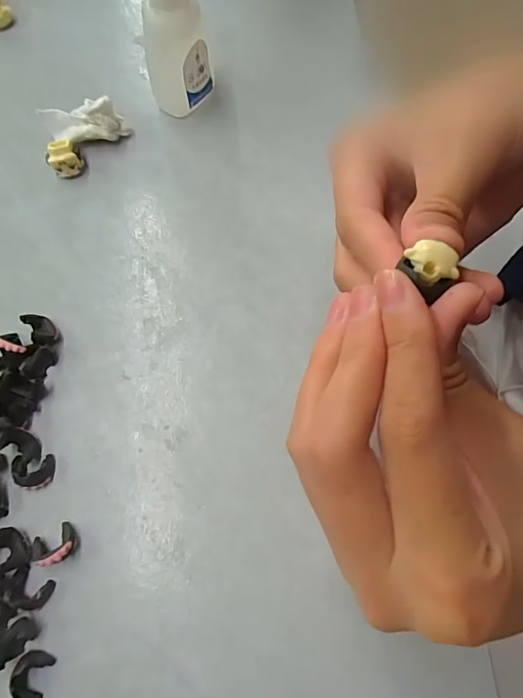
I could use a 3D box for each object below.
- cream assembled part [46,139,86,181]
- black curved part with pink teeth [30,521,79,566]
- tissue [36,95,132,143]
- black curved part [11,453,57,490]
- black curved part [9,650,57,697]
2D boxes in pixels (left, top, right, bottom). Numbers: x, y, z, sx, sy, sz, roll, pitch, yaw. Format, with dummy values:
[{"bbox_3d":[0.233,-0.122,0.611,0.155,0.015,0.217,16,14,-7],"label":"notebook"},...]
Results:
[{"bbox_3d":[-0.097,-0.093,0.225,0.014,0.016,0.012,-35,76,-11],"label":"cream assembled part"},{"bbox_3d":[-0.081,0.076,0.175,0.017,0.010,0.013,-28,75,-9],"label":"black curved part with pink teeth"},{"bbox_3d":[-0.088,-0.112,0.227,0.039,0.020,0.015,-6,73,-3],"label":"tissue"},{"bbox_3d":[-0.093,0.050,0.185,0.016,0.006,0.014,-4,73,-2],"label":"black curved part"},{"bbox_3d":[-0.083,0.117,0.162,0.012,0.006,0.015,15,73,4],"label":"black curved part"}]

